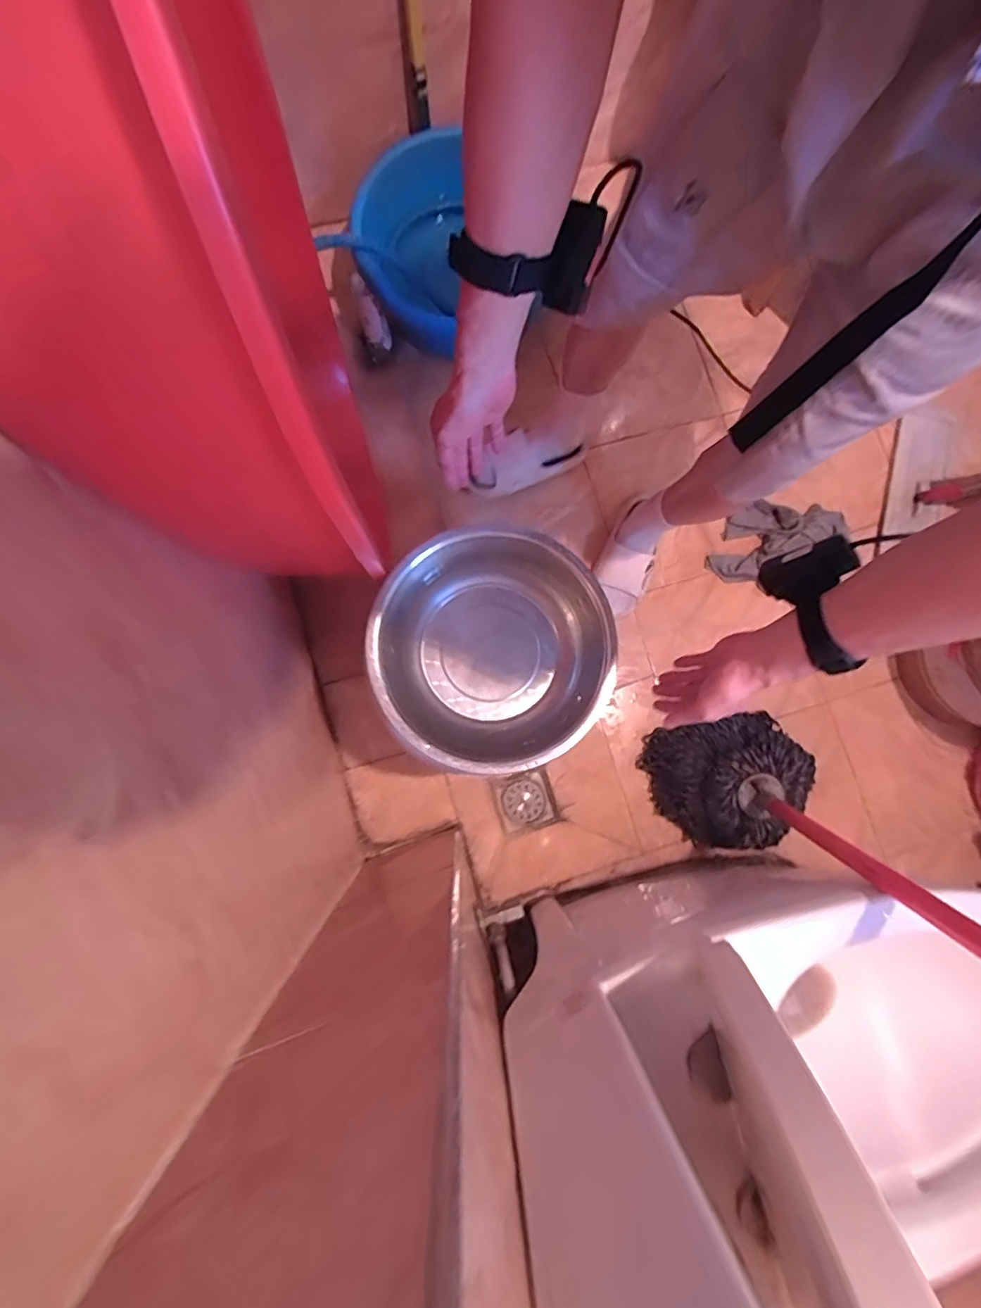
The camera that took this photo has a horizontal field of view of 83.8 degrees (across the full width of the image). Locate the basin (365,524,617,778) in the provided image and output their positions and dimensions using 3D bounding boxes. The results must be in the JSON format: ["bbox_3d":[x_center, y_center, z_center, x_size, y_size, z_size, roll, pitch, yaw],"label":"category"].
[{"bbox_3d":[0.002,-0.003,0.661,0.272,0.083,0.273,0,79,0],"label":"basin"}]

